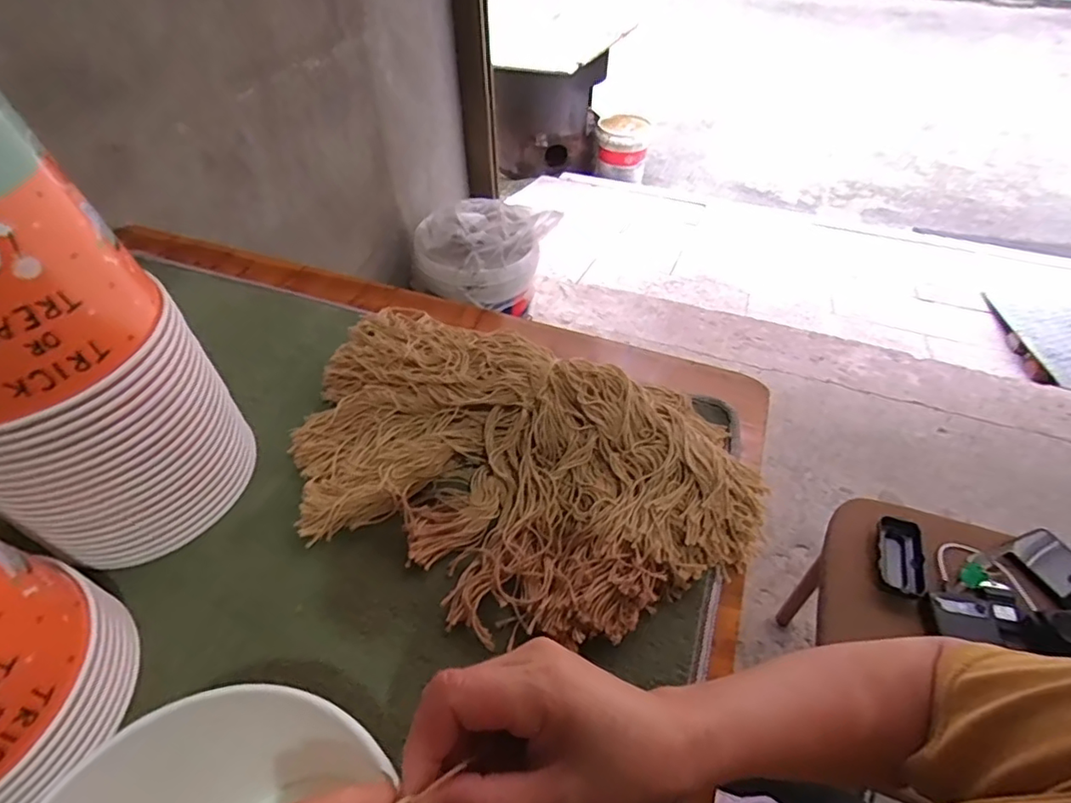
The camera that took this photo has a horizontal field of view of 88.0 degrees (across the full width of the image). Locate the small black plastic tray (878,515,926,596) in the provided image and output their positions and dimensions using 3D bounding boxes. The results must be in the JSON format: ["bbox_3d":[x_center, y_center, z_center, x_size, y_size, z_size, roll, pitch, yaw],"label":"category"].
[{"bbox_3d":[0.485,0.203,0.738,0.055,0.027,0.111,13,48,12],"label":"small black plastic tray"}]

